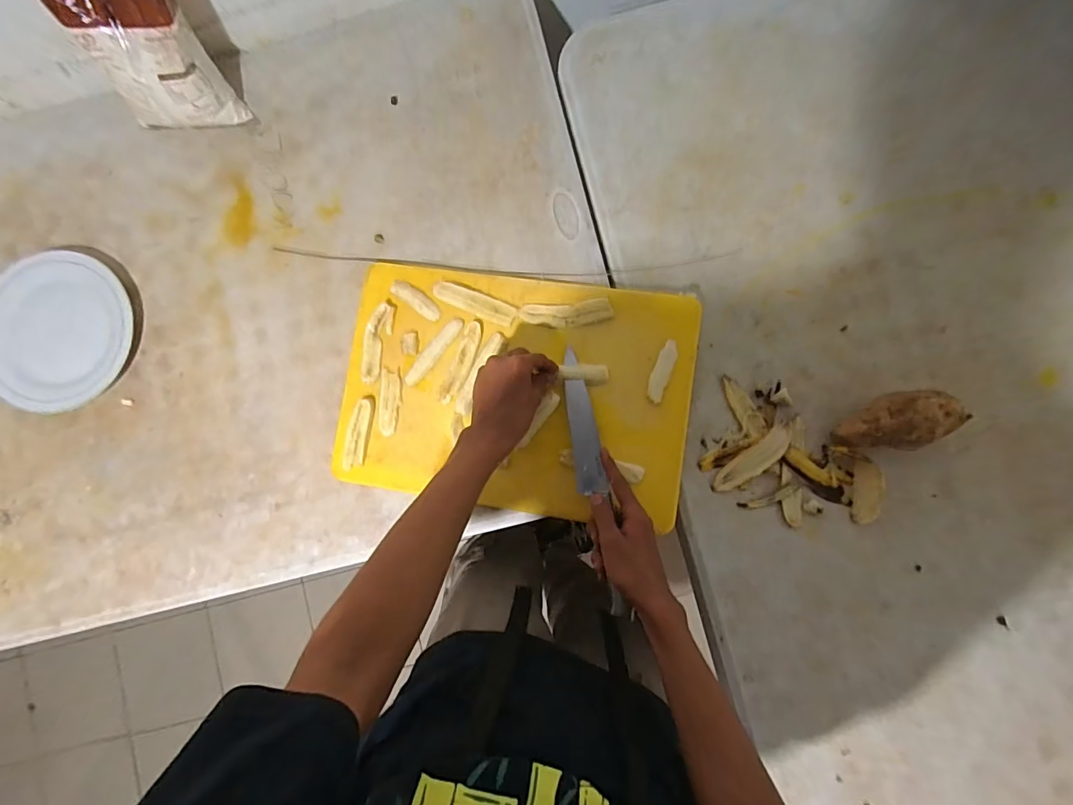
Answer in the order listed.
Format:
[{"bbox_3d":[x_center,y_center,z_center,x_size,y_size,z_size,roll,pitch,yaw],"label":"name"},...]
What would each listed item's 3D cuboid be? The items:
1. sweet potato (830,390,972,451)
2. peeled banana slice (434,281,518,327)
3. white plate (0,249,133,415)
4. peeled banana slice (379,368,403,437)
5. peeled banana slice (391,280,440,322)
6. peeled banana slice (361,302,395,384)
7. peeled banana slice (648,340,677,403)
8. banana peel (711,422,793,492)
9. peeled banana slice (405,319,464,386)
[{"bbox_3d":[0.433,0.022,0.545,0.118,0.069,0.068,-3,86,3],"label":"sweet potato"},{"bbox_3d":[-0.081,-0.131,0.594,0.113,0.004,0.026,23,87,4],"label":"peeled banana slice"},{"bbox_3d":[-0.685,-0.101,0.642,0.221,0.023,0.221,0,86,3],"label":"white plate"},{"bbox_3d":[-0.193,0.000,0.601,0.029,0.005,0.085,2,86,3],"label":"peeled banana slice"},{"bbox_3d":[-0.162,-0.138,0.611,0.077,0.007,0.024,37,89,5],"label":"peeled banana slice"},{"bbox_3d":[-0.216,-0.080,0.606,0.036,0.008,0.107,15,87,4],"label":"peeled banana slice"},{"bbox_3d":[0.158,-0.040,0.566,0.022,0.005,0.079,21,87,4],"label":"peeled banana slice"},{"bbox_3d":[0.276,0.074,0.575,0.120,0.008,0.035,-38,85,0],"label":"banana peel"},{"bbox_3d":[-0.135,-0.067,0.596,0.021,0.004,0.107,40,89,5],"label":"peeled banana slice"}]

